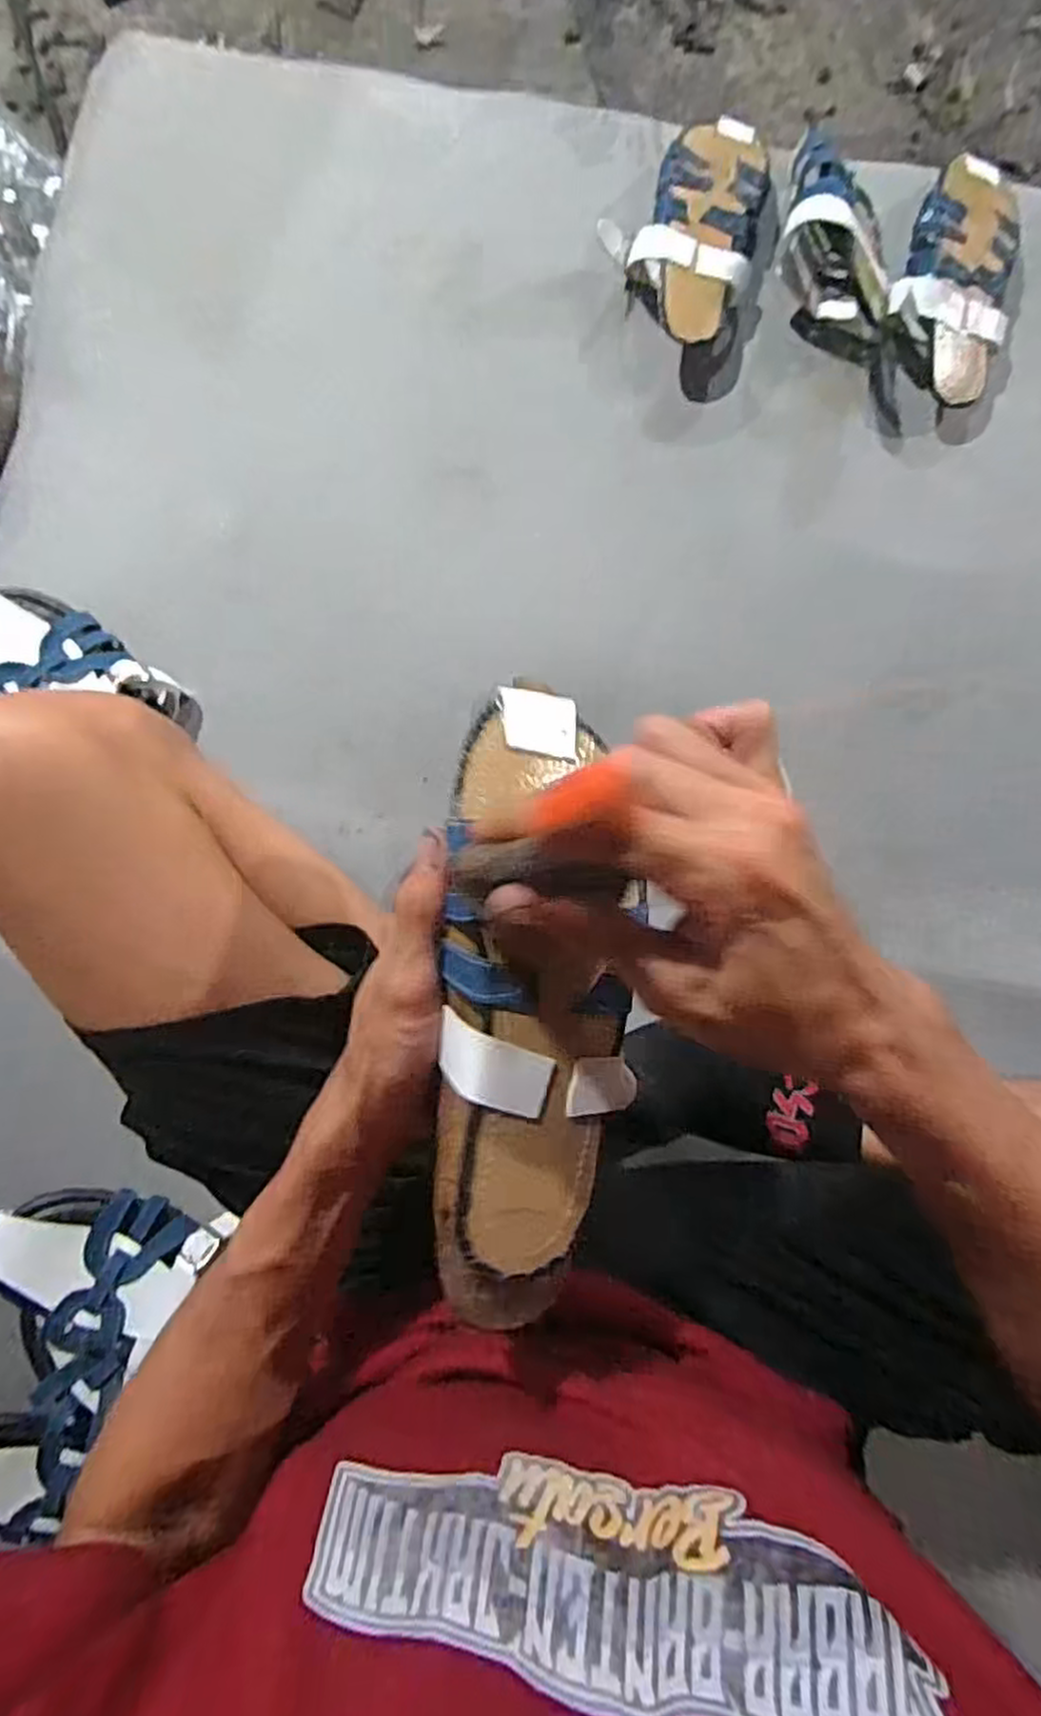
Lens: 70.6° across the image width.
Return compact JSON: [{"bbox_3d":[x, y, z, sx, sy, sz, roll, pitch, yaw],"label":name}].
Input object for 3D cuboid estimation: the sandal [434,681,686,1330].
[{"bbox_3d":[0.009,0.056,0.308,0.085,0.041,0.260,1,82,0],"label":"sandal"}]

